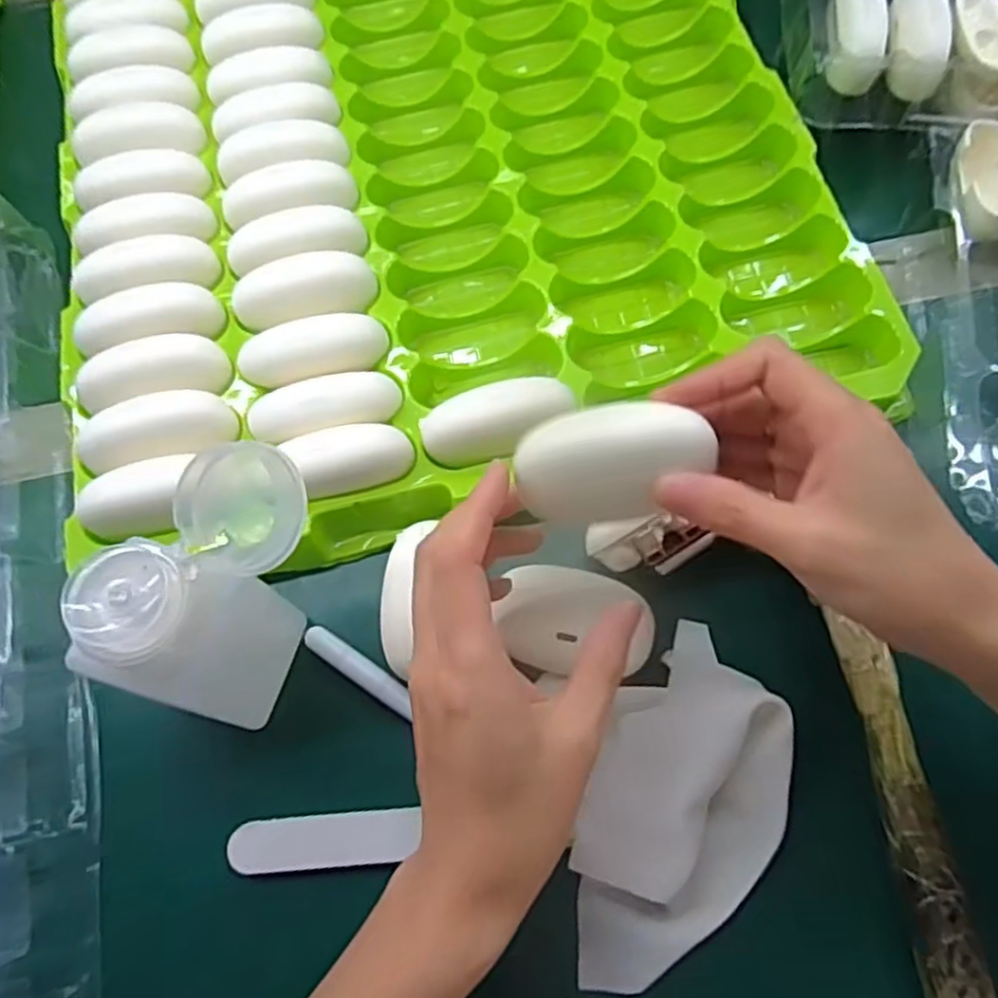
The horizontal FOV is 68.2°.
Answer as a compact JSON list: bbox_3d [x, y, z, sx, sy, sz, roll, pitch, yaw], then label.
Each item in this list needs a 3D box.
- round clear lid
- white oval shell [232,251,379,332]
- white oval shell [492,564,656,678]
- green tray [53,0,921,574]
[{"bbox_3d":[-0.083,0.004,0.242,0.042,0.012,0.043,2,101,11],"label":"round clear lid"},{"bbox_3d":[-0.093,-0.100,0.350,0.066,0.022,0.026,-13,70,-3],"label":"white oval shell"},{"bbox_3d":[0.033,0.051,0.304,0.062,0.019,0.042,7,70,5],"label":"white oval shell"},{"bbox_3d":[-0.056,-0.263,0.423,0.383,0.037,0.576,-13,70,-3],"label":"green tray"}]

